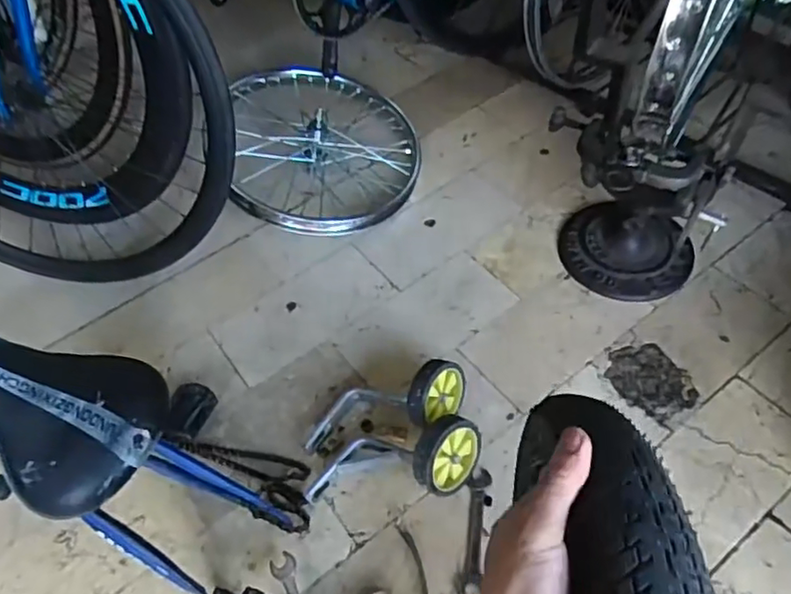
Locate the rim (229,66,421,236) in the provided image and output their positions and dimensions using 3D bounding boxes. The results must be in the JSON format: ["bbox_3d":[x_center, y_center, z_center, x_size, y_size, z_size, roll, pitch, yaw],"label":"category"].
[{"bbox_3d":[-0.145,-0.287,1.207,0.373,0.124,0.372,6,62,-19],"label":"rim"}]

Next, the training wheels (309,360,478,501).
[{"bbox_3d":[-0.007,0.189,0.856,0.240,0.095,0.171,-5,53,1],"label":"training wheels"}]

